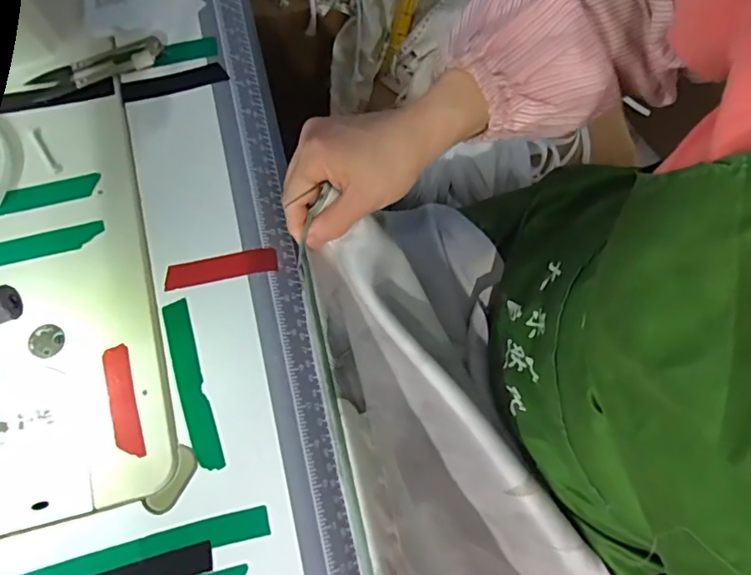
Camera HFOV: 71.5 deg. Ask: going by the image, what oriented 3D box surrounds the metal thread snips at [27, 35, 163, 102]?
[{"bbox_3d":[-0.209,-0.165,0.392,0.100,0.008,0.023,-20,78,-6],"label":"metal thread snips"}]

